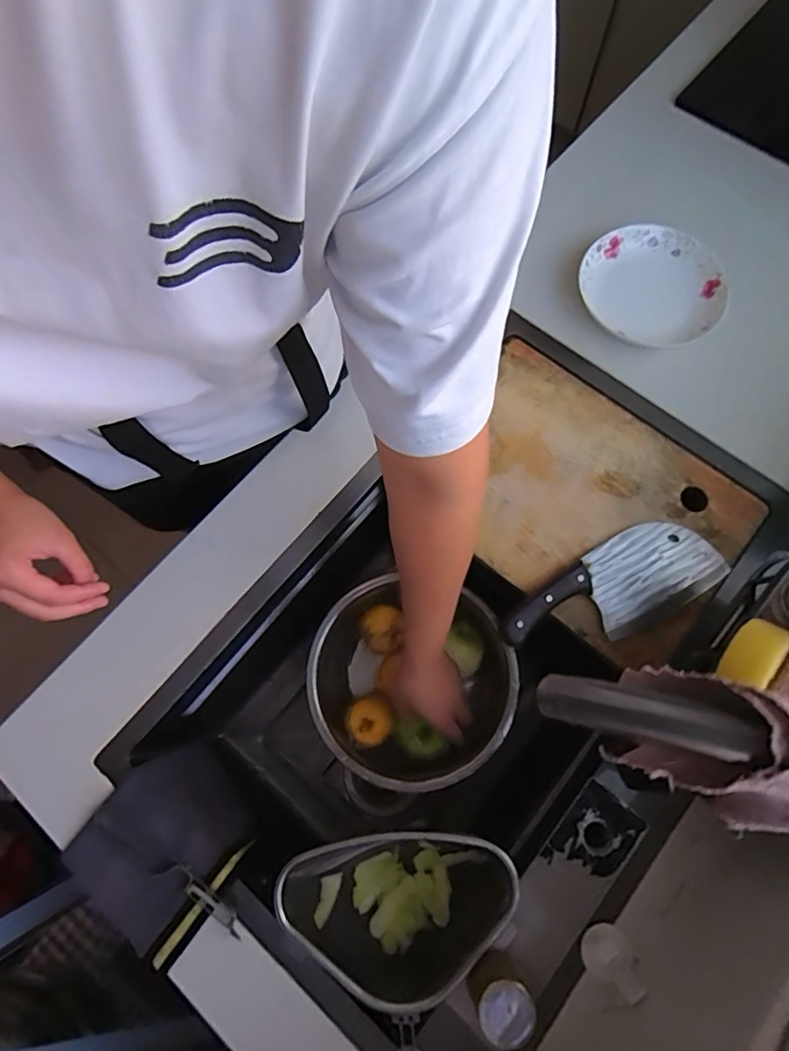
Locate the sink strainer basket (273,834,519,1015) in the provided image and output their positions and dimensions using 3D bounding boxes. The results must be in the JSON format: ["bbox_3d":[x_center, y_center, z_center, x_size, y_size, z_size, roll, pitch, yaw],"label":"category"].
[{"bbox_3d":[0.001,0.359,0.491,0.211,0.084,0.132,-2,73,1],"label":"sink strainer basket"}]

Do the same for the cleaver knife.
[{"bbox_3d":[0.225,0.068,0.536,0.238,0.025,0.092,-28,75,-7],"label":"cleaver knife"}]

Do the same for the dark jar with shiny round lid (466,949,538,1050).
[{"bbox_3d":[0.086,0.386,0.425,0.045,0.047,0.044,0,74,1],"label":"dark jar with shiny round lid"}]

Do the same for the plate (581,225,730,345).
[{"bbox_3d":[0.311,-0.287,0.638,0.172,0.035,0.157,19,75,7],"label":"plate"}]

